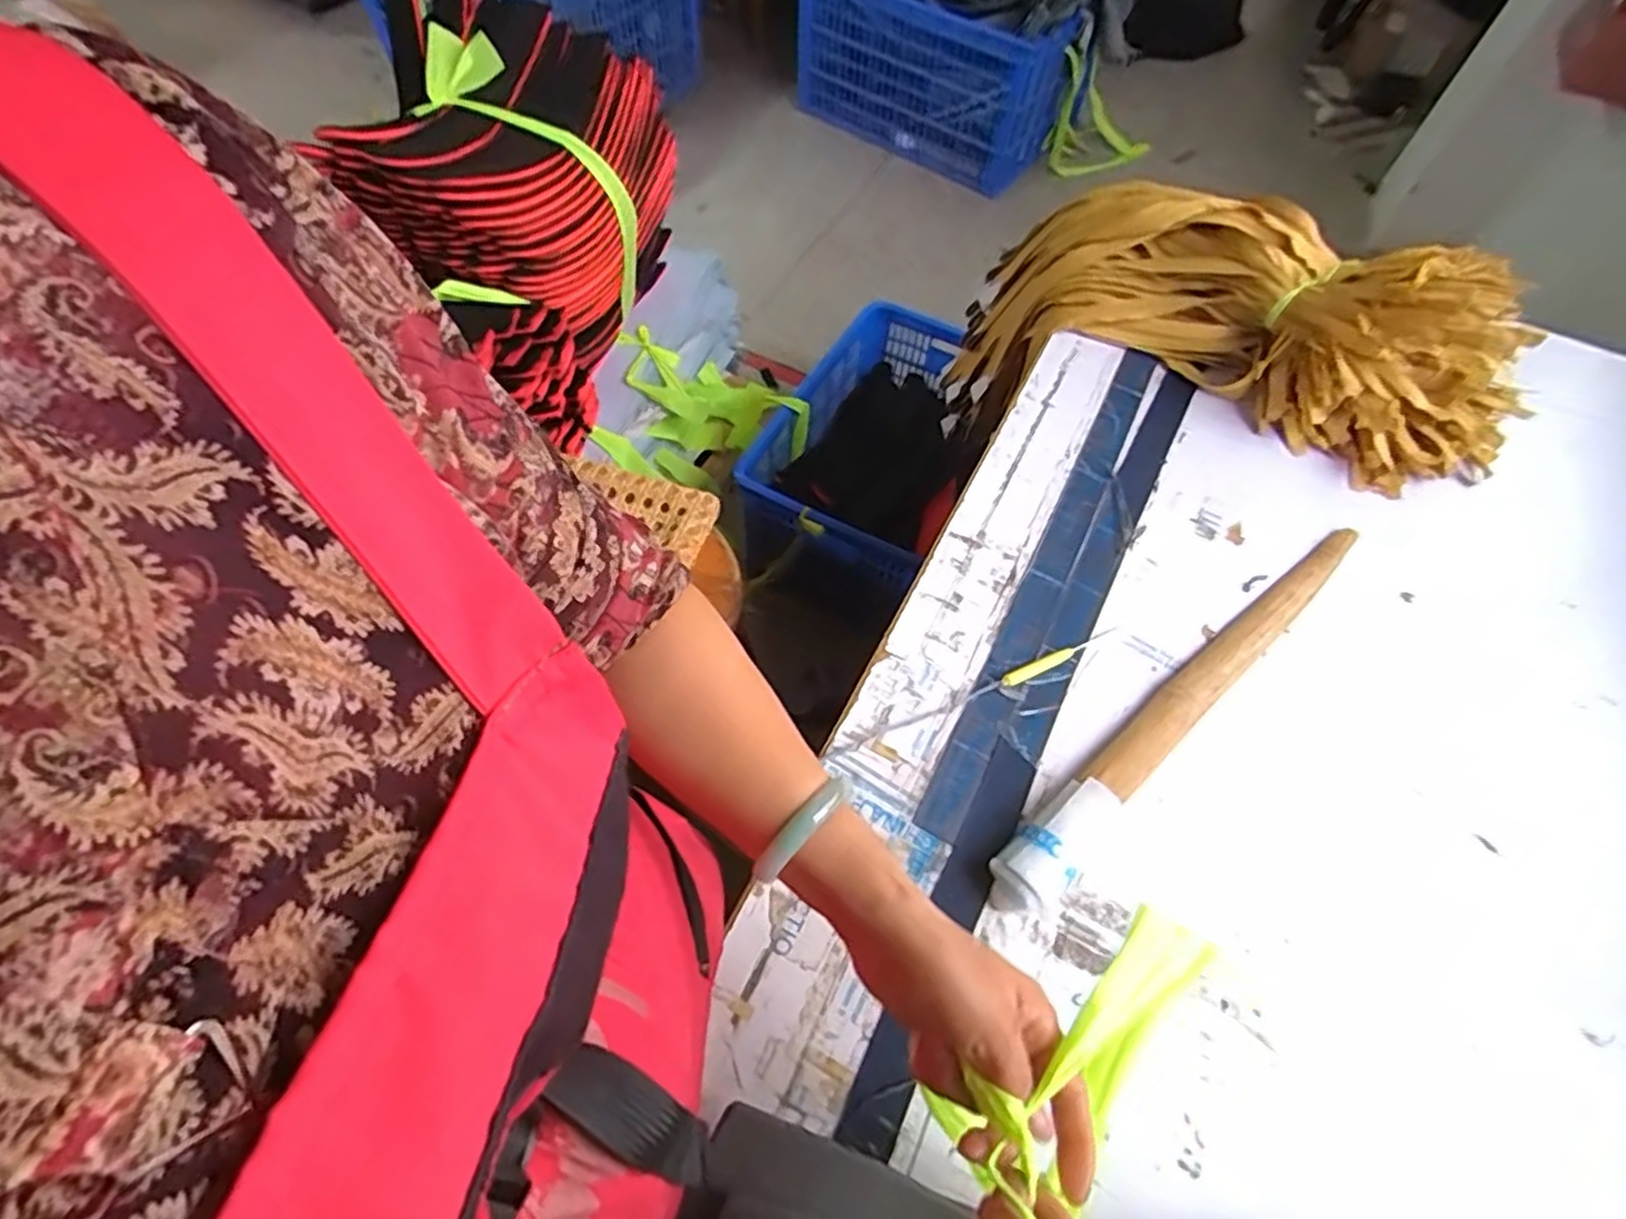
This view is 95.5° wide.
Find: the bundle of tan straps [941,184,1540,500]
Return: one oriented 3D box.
[{"bbox_3d":[0.522,-0.372,0.977,0.665,0.244,0.347,24,69,28],"label":"bundle of tan straps"}]

